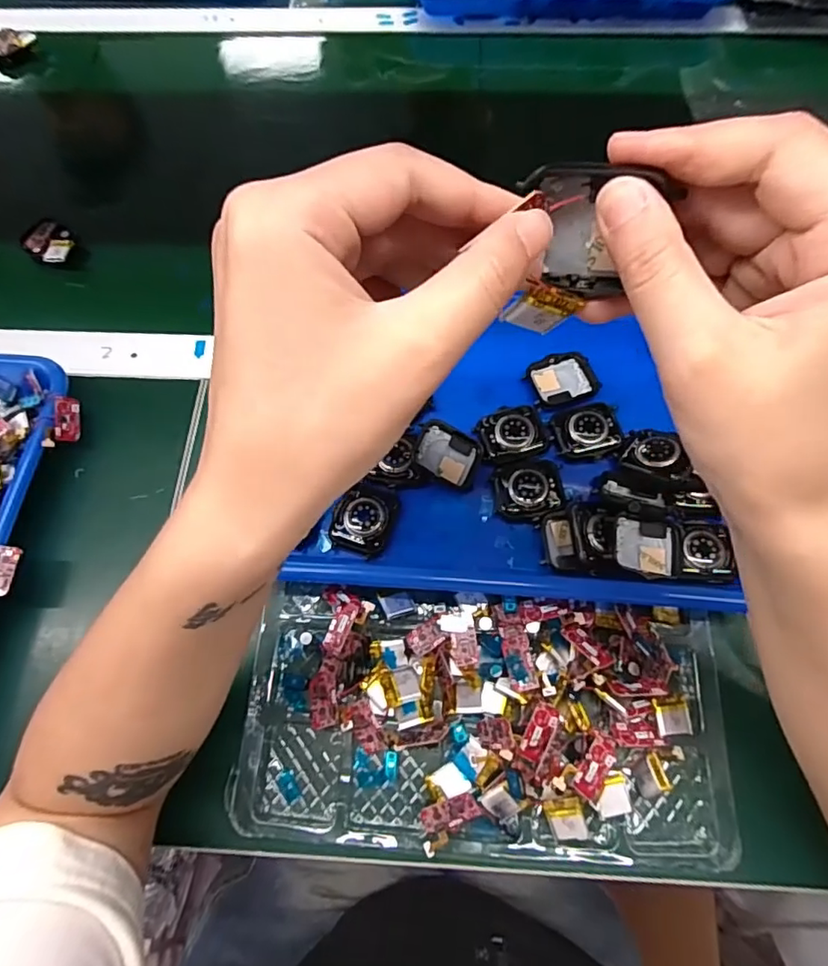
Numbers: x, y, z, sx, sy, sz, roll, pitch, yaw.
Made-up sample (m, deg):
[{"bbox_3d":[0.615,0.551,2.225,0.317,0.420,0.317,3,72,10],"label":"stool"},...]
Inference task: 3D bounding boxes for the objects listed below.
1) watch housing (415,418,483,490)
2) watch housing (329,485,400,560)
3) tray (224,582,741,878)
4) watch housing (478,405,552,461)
[{"bbox_3d":[0.022,-0.019,0.354,0.041,0.016,0.036,16,67,8],"label":"watch housing"},{"bbox_3d":[-0.030,0.021,0.340,0.035,0.010,0.042,22,68,10],"label":"watch housing"},{"bbox_3d":[0.037,0.128,0.308,0.257,0.035,0.132,4,66,3],"label":"tray"},{"bbox_3d":[0.064,-0.033,0.361,0.041,0.009,0.035,-17,67,-6],"label":"watch housing"}]

